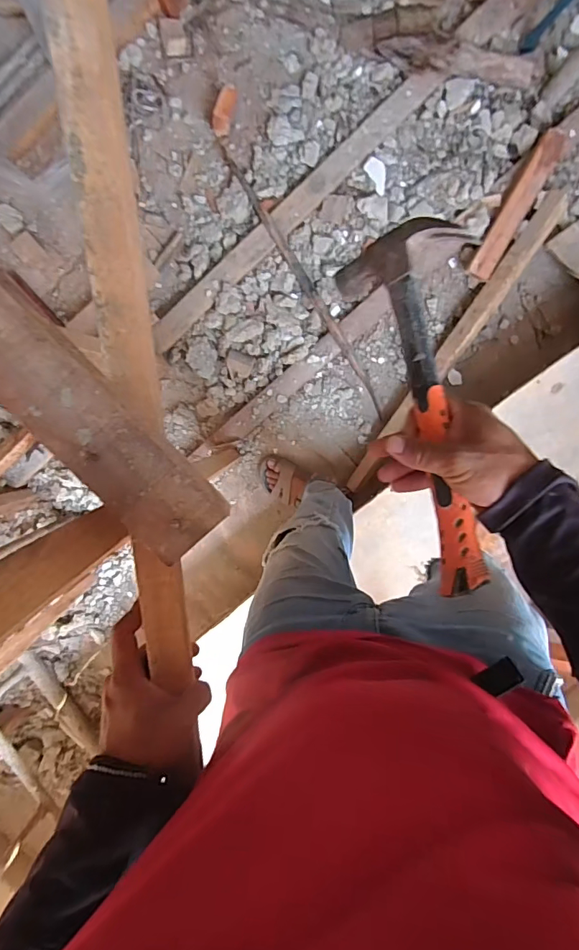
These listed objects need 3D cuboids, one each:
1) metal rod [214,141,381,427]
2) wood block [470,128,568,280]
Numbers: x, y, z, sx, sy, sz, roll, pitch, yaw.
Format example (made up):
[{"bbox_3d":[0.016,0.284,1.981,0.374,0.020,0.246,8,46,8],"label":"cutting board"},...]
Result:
[{"bbox_3d":[0.031,-0.467,1.108,0.024,0.025,0.752,-32,97,6],"label":"metal rod"},{"bbox_3d":[0.523,-0.621,1.070,0.062,0.048,0.348,30,98,-4],"label":"wood block"}]

